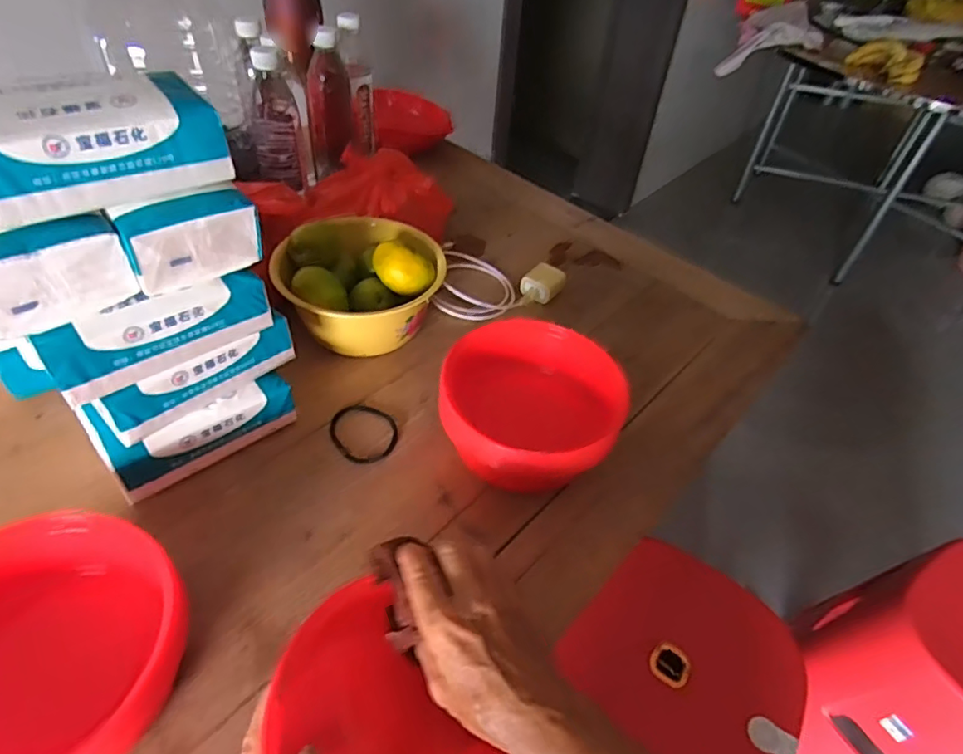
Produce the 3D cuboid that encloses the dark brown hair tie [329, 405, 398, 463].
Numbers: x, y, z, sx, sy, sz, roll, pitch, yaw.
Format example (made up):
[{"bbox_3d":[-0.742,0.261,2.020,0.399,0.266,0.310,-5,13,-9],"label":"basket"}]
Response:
[{"bbox_3d":[-0.118,0.054,0.563,0.061,0.005,0.074,-33,57,-31],"label":"dark brown hair tie"}]

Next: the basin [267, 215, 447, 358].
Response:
[{"bbox_3d":[-0.132,-0.100,0.641,0.176,0.110,0.138,-31,55,-30],"label":"basin"}]

